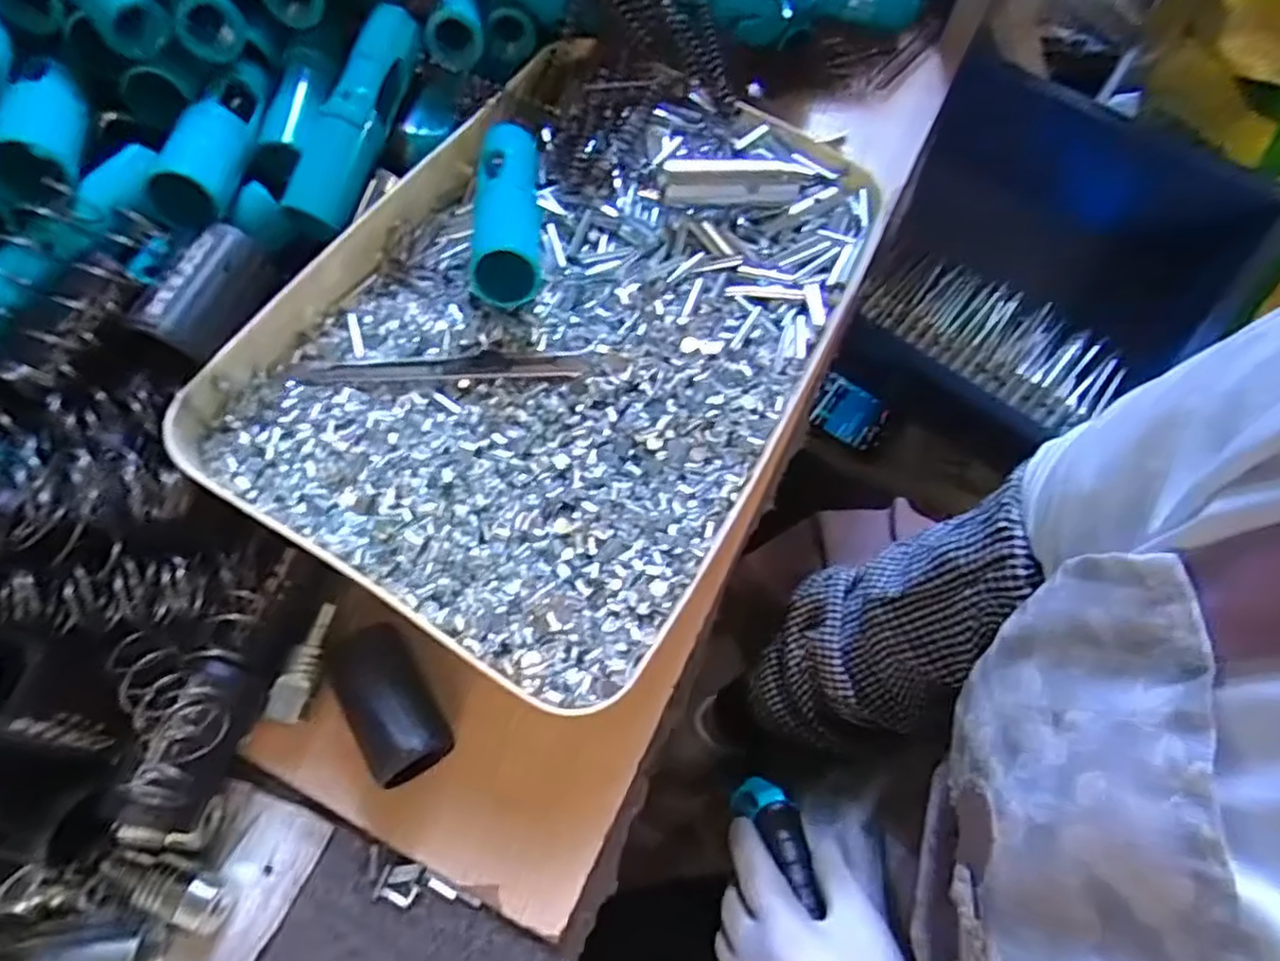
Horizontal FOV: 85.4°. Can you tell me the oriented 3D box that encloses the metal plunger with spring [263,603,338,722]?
[{"bbox_3d":[-0.146,0.080,0.307,0.016,0.013,0.051,15,67,5],"label":"metal plunger with spring"}]

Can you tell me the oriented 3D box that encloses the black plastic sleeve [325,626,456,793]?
[{"bbox_3d":[-0.106,0.095,0.297,0.031,0.033,0.064,-31,70,-13],"label":"black plastic sleeve"}]

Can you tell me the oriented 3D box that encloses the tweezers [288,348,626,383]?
[{"bbox_3d":[-0.083,-0.052,0.314,0.148,0.012,0.017,-2,66,-2],"label":"tweezers"}]

